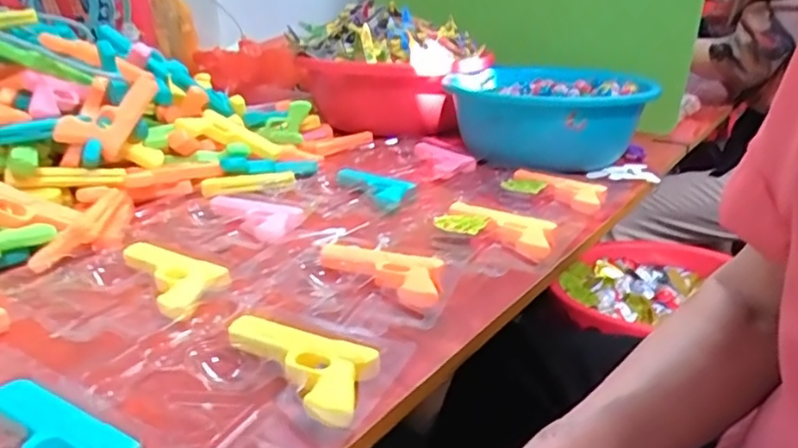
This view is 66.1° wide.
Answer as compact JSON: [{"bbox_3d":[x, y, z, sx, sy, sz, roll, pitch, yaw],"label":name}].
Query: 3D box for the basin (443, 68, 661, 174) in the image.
[{"bbox_3d":[0.197,-0.148,0.835,0.243,0.095,0.232,0,22,0],"label":"basin"}]

